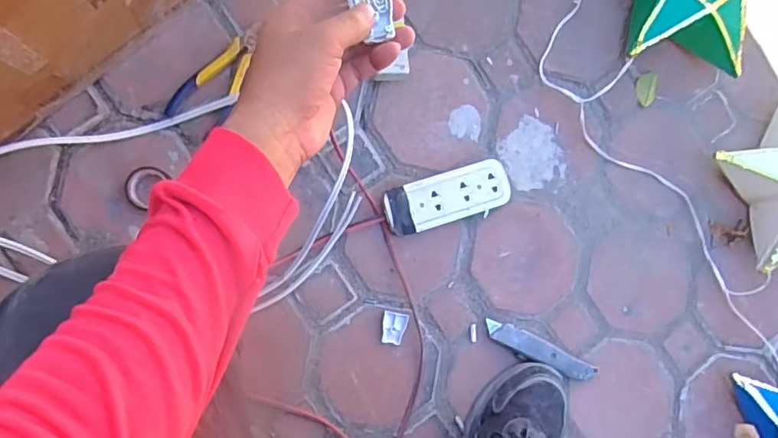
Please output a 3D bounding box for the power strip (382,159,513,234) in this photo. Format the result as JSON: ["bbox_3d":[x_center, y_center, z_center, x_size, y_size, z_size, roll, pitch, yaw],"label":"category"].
[{"bbox_3d":[0.071,-0.026,0.680,0.157,0.028,0.059,-17,89,-10],"label":"power strip"}]

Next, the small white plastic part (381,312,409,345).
[{"bbox_3d":[0.007,0.133,0.673,0.029,0.004,0.039,7,85,-9],"label":"small white plastic part"}]

